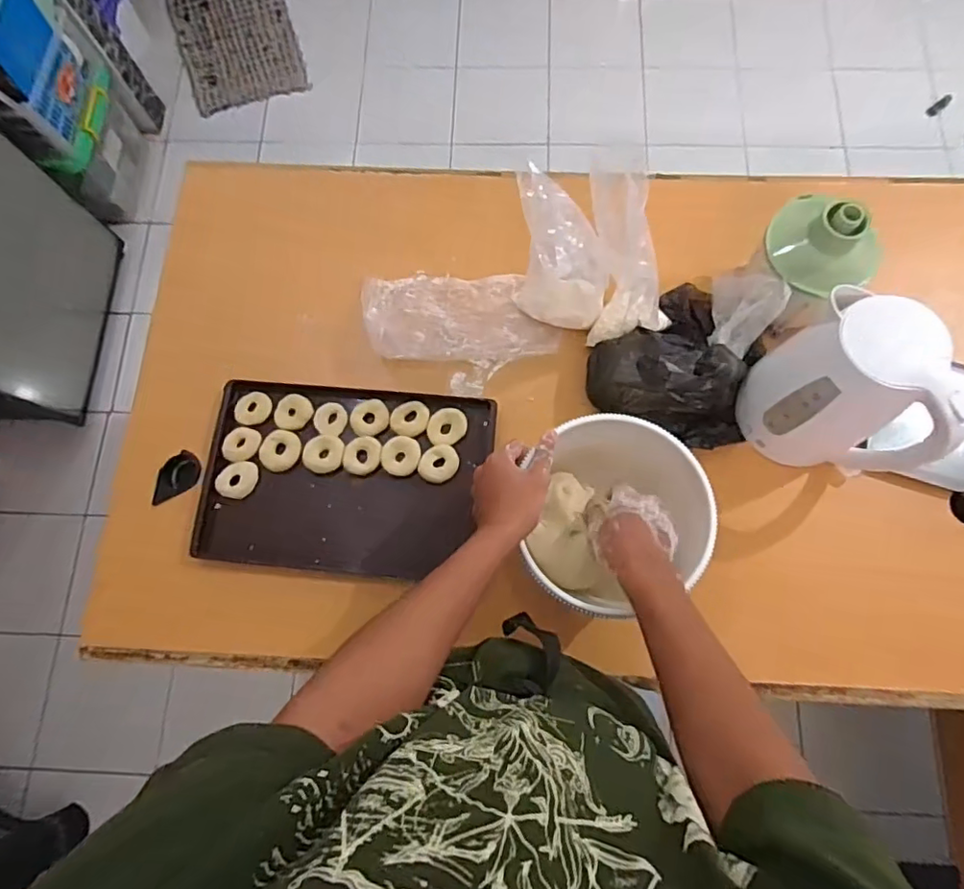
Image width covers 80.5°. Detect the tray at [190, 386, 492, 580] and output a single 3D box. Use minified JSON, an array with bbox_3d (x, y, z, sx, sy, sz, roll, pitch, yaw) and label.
[{"bbox_3d":[-0.180,0.046,0.772,0.376,0.033,0.248,4,75,2],"label":"tray"}]

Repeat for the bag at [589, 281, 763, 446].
[{"bbox_3d":[0.264,-0.119,0.752,0.217,0.088,0.210,23,77,7],"label":"bag"}]

